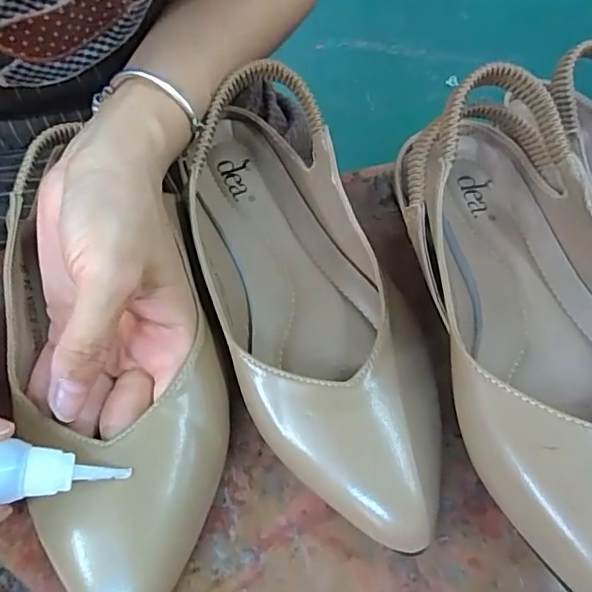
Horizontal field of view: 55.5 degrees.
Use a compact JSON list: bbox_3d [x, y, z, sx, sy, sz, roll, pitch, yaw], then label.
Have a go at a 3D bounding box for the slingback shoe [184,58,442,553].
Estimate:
[{"bbox_3d":[0.003,-0.008,0.257,0.081,0.059,0.234,-16,62,-10],"label":"slingback shoe"}]

